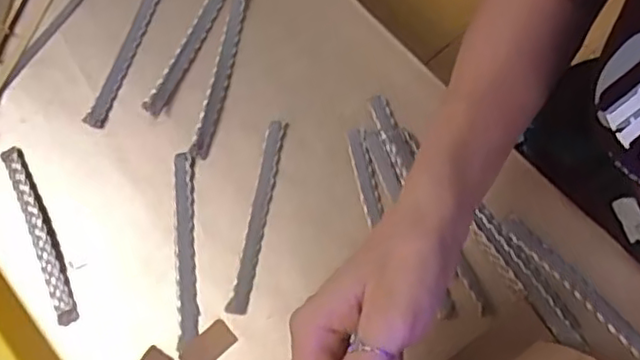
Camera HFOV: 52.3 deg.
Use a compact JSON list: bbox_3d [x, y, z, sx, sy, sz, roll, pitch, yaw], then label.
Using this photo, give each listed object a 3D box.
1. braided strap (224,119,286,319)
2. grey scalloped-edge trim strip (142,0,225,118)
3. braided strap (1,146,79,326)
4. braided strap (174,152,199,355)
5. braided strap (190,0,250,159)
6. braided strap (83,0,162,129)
[{"bbox_3d":[-0.044,0.024,0.463,0.012,0.006,0.140,11,73,7],"label":"braided strap"},{"bbox_3d":[-0.098,-0.113,0.507,0.015,0.005,0.142,24,75,10],"label":"grey scalloped-edge trim strip"},{"bbox_3d":[-0.201,0.036,0.466,0.016,0.008,0.139,-26,73,-5],"label":"braided strap"},{"bbox_3d":[-0.095,0.047,0.457,0.014,0.006,0.136,-5,72,2],"label":"braided strap"},{"bbox_3d":[-0.073,-0.085,0.495,0.014,0.004,0.143,10,73,7],"label":"braided strap"},{"bbox_3d":[-0.149,-0.105,0.509,0.014,0.007,0.140,18,74,9],"label":"braided strap"}]

